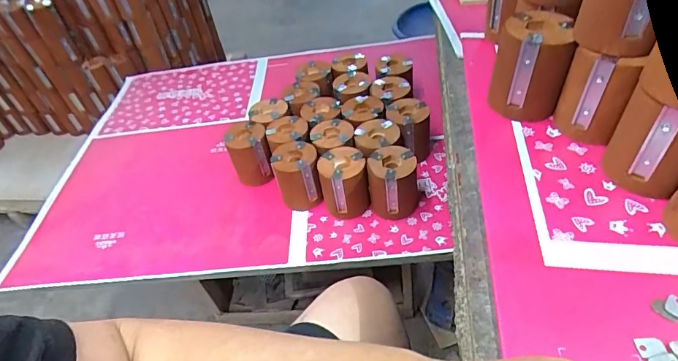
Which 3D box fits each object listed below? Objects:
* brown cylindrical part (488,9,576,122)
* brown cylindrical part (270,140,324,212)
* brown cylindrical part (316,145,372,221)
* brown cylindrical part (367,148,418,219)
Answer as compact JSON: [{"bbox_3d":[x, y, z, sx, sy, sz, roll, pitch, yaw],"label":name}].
[{"bbox_3d":[0.224,-0.134,0.505,0.075,0.103,0.079,8,46,15],"label":"brown cylindrical part"},{"bbox_3d":[-0.073,-0.008,0.762,0.076,0.098,0.082,-5,45,5],"label":"brown cylindrical part"},{"bbox_3d":[0.008,0.006,0.736,0.079,0.100,0.081,-8,45,1],"label":"brown cylindrical part"},{"bbox_3d":[0.090,0.005,0.718,0.077,0.100,0.073,-5,45,5],"label":"brown cylindrical part"}]

